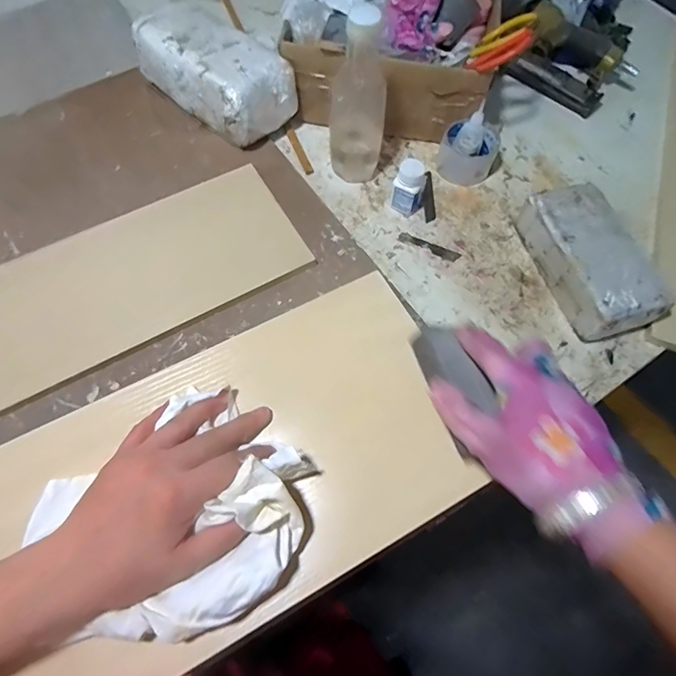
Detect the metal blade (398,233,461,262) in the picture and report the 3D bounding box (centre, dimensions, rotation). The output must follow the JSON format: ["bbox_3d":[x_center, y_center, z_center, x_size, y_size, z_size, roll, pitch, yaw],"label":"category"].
[{"bbox_3d":[0.131,-0.132,0.627,0.090,0.004,0.018,24,66,9],"label":"metal blade"}]

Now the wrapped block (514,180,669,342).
[{"bbox_3d":[0.330,-0.102,0.579,0.103,0.070,0.201,-13,66,-8],"label":"wrapped block"}]

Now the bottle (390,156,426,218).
[{"bbox_3d":[0.098,-0.212,0.618,0.037,0.081,0.030,26,67,10],"label":"bottle"}]

